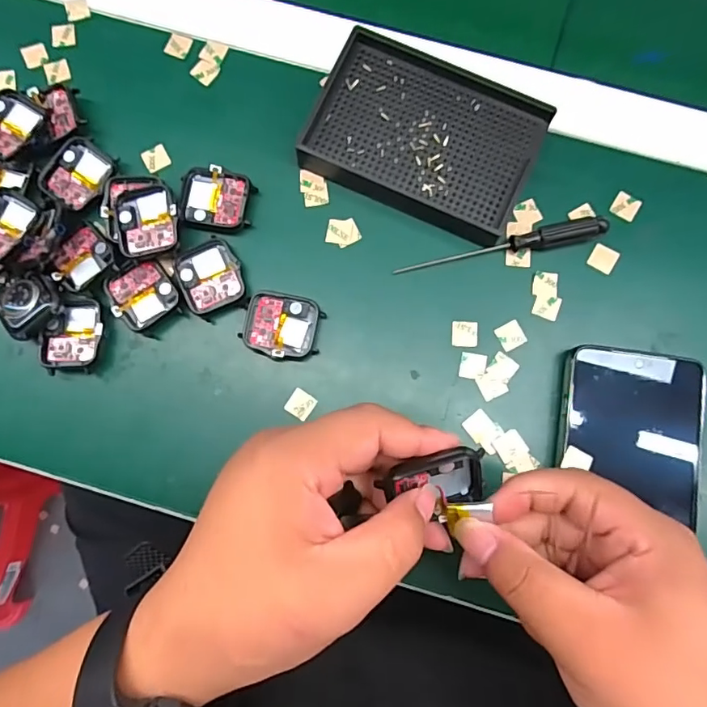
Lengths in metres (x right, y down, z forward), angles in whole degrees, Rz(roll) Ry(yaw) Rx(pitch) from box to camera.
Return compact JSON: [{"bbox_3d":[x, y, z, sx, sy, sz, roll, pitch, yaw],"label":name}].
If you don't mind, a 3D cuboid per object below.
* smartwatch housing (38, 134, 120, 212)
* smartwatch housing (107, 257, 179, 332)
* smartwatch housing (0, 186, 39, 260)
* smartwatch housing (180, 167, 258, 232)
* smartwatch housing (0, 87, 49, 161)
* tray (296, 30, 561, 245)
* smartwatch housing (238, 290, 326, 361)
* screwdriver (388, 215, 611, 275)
[{"bbox_3d":[-0.176,-0.114,0.325,0.038,0.006,0.043,31,83,5],"label":"smartwatch housing"},{"bbox_3d":[-0.129,-0.037,0.312,0.036,0.006,0.039,-30,83,-4],"label":"smartwatch housing"},{"bbox_3d":[-0.214,-0.077,0.312,0.037,0.014,0.043,33,83,5],"label":"smartwatch housing"},{"bbox_3d":[-0.086,-0.097,0.322,0.043,0.012,0.040,6,82,1],"label":"smartwatch housing"},{"bbox_3d":[-0.217,-0.143,0.321,0.034,0.014,0.043,25,83,4],"label":"smartwatch housing"},{"bbox_3d":[0.047,-0.139,0.322,0.135,0.023,0.095,24,83,4],"label":"tray"},{"bbox_3d":[-0.044,-0.017,0.311,0.046,0.010,0.039,12,82,2],"label":"smartwatch housing"},{"bbox_3d":[0.091,-0.065,0.315,0.129,0.013,0.012,-12,82,-1],"label":"screwdriver"}]

